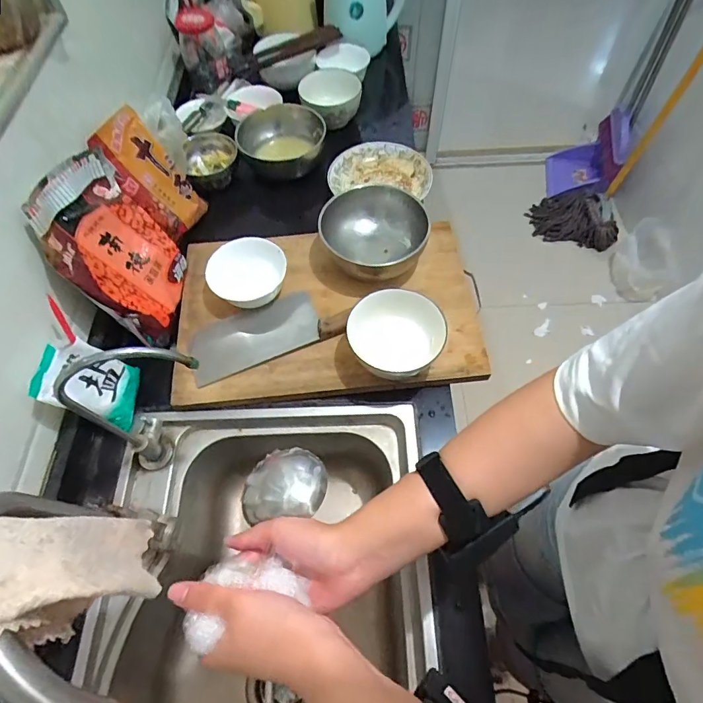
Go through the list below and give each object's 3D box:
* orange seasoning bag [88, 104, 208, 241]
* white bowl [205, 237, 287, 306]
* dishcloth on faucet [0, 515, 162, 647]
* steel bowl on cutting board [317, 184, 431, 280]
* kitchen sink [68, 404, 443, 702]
[{"bbox_3d":[-0.333,-0.290,0.719,0.036,0.196,0.115,7,61,38],"label":"orange seasoning bag"},{"bbox_3d":[-0.163,-0.119,0.676,0.123,0.057,0.107,-14,62,-5],"label":"white bowl"},{"bbox_3d":[-0.196,0.154,0.289,0.087,0.126,0.078,-14,62,-5],"label":"dishcloth on faucet"},{"bbox_3d":[0.034,-0.184,0.689,0.161,0.076,0.157,-1,61,2],"label":"steel bowl on cutting board"},{"bbox_3d":[-0.107,0.360,0.566,0.385,0.213,0.535,-1,61,2],"label":"kitchen sink"}]

